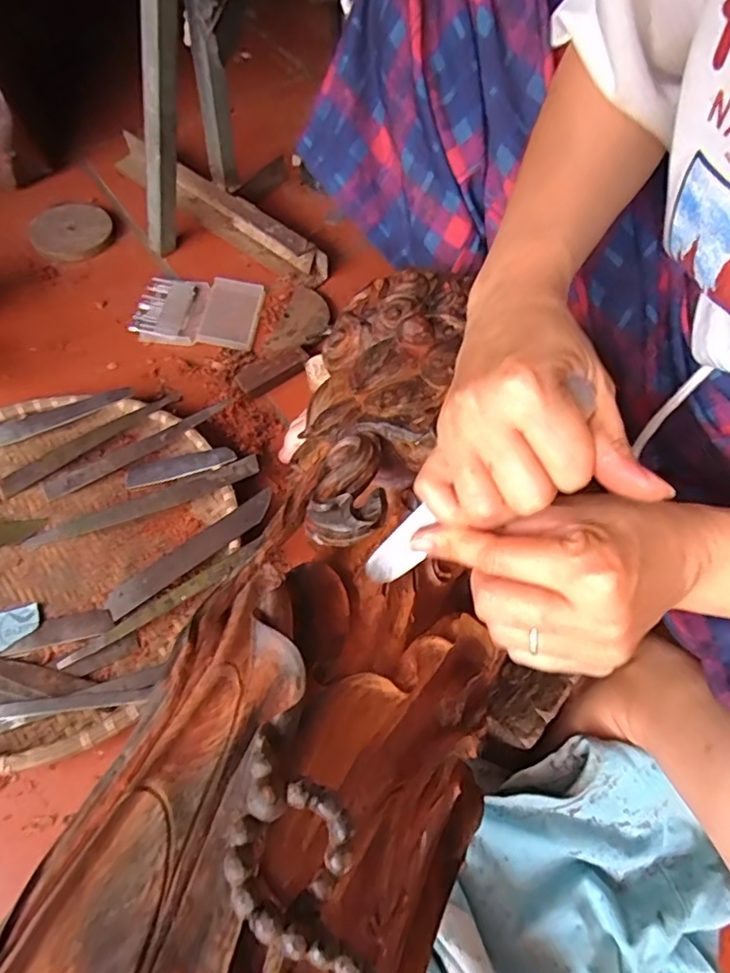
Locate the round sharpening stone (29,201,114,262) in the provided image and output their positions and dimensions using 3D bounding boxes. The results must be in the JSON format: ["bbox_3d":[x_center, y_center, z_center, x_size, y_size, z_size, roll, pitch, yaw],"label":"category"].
[{"bbox_3d":[-0.375,-0.329,0.724,0.096,0.021,0.101,-21,63,-14],"label":"round sharpening stone"}]

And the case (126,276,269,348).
[{"bbox_3d":[-0.194,-0.211,0.664,0.137,0.013,0.107,6,60,1],"label":"case"}]

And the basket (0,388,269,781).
[{"bbox_3d":[-0.287,0.054,0.502,0.327,0.029,0.338,1,60,-2],"label":"basket"}]

